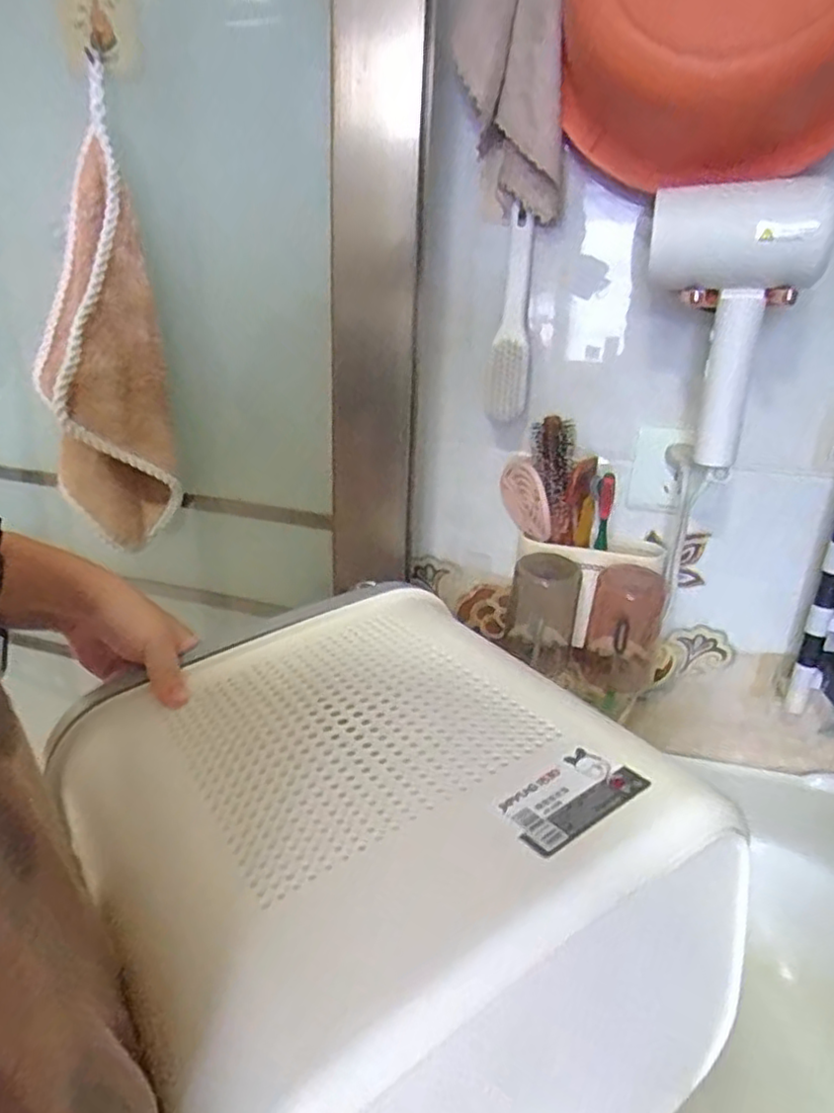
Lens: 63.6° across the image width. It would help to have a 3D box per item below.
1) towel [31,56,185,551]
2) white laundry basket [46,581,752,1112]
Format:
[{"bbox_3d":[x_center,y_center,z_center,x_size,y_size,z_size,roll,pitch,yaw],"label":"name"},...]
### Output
[{"bbox_3d":[-0.281,-0.170,0.599,0.095,0.325,0.148,-13,26,-32],"label":"towel"},{"bbox_3d":[-0.032,0.203,0.432,0.299,0.211,0.385,-12,26,-30],"label":"white laundry basket"}]

